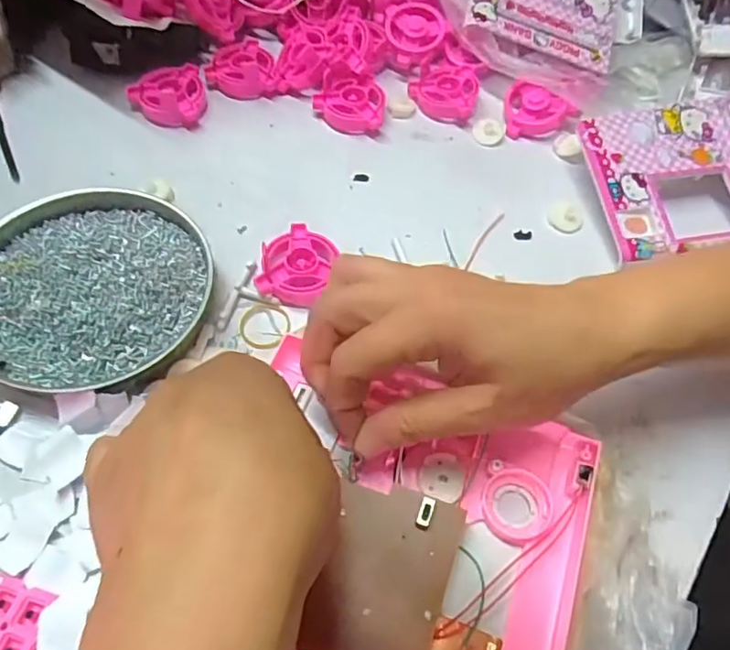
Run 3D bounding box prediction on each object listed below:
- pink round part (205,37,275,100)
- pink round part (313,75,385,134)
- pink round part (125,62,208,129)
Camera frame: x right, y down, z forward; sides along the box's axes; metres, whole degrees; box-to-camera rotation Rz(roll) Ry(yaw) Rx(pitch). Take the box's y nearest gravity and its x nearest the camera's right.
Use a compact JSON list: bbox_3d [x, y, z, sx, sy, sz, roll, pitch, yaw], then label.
[{"bbox_3d":[-0.097,-0.202,0.455,0.051,0.018,0.053,-4,59,-7],"label":"pink round part"},{"bbox_3d":[-0.012,-0.166,0.441,0.052,0.019,0.043,4,59,-2],"label":"pink round part"},{"bbox_3d":[-0.146,-0.170,0.432,0.054,0.021,0.050,-10,60,-11],"label":"pink round part"}]

